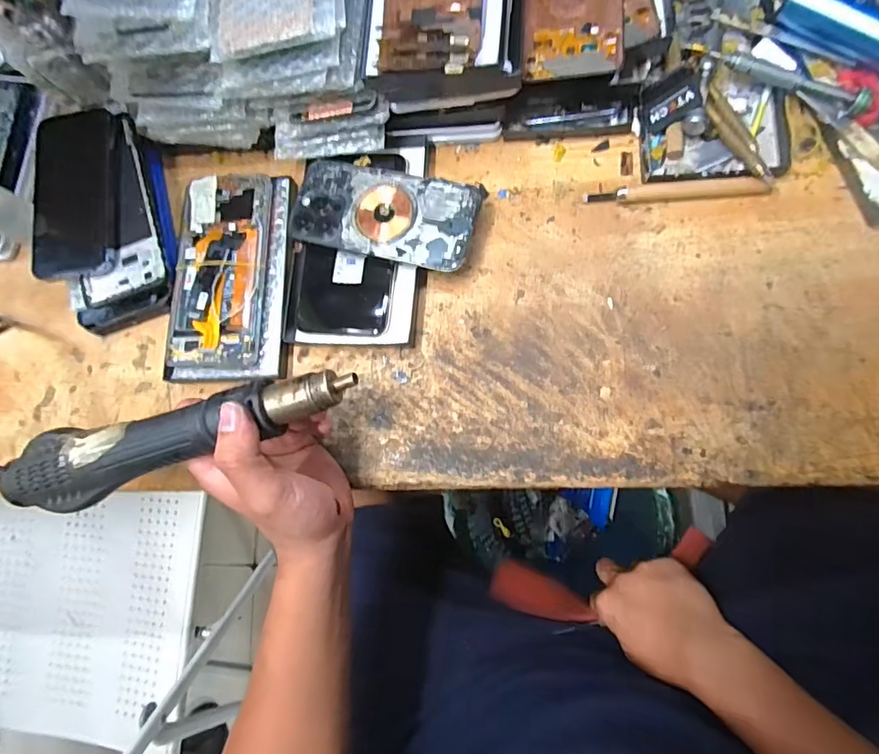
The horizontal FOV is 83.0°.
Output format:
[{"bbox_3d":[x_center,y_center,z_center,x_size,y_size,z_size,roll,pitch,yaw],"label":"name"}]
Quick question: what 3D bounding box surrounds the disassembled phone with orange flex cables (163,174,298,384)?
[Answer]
[{"bbox_3d":[-0.168,-0.083,0.401,0.098,0.017,0.172,1,80,10],"label":"disassembled phone with orange flex cables"}]

